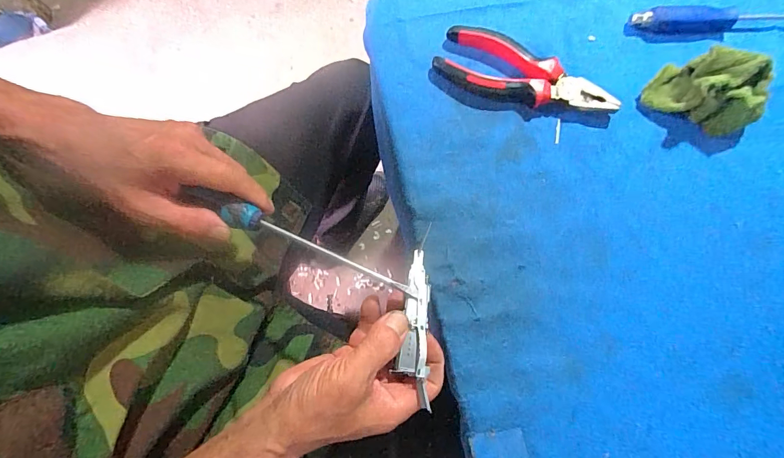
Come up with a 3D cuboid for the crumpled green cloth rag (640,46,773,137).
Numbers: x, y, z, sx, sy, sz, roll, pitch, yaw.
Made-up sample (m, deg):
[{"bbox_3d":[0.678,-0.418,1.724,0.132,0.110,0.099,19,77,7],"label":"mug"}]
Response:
[{"bbox_3d":[0.271,-0.125,0.334,0.084,0.048,0.065,27,81,5],"label":"crumpled green cloth rag"}]

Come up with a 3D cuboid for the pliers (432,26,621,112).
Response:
[{"bbox_3d":[0.118,-0.137,0.350,0.154,0.021,0.053,18,81,4],"label":"pliers"}]

